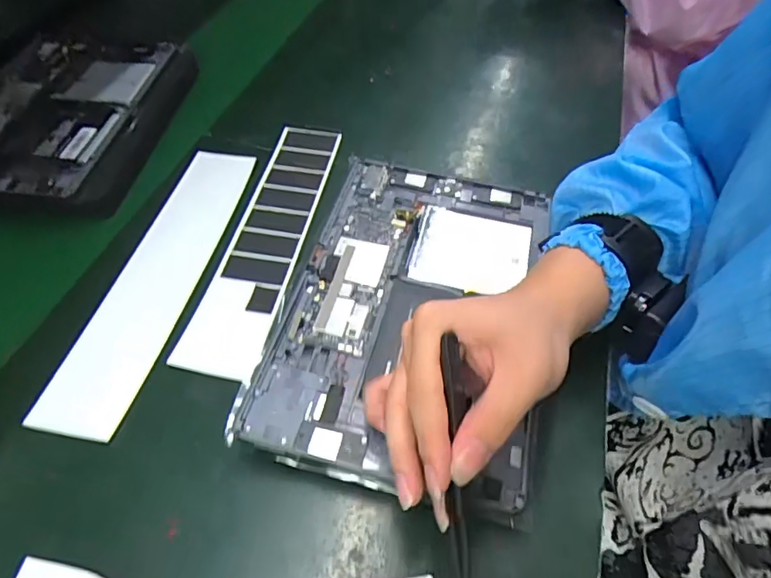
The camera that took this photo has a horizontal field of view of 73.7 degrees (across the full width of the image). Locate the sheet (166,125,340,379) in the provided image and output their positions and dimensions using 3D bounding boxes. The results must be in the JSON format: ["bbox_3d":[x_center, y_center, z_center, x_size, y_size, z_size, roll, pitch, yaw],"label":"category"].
[{"bbox_3d":[-0.093,-0.048,0.420,0.052,0.007,0.262,11,53,3],"label":"sheet"}]

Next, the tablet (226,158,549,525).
[{"bbox_3d":[0.019,0.008,0.359,0.169,0.028,0.256,11,52,9],"label":"tablet"}]

